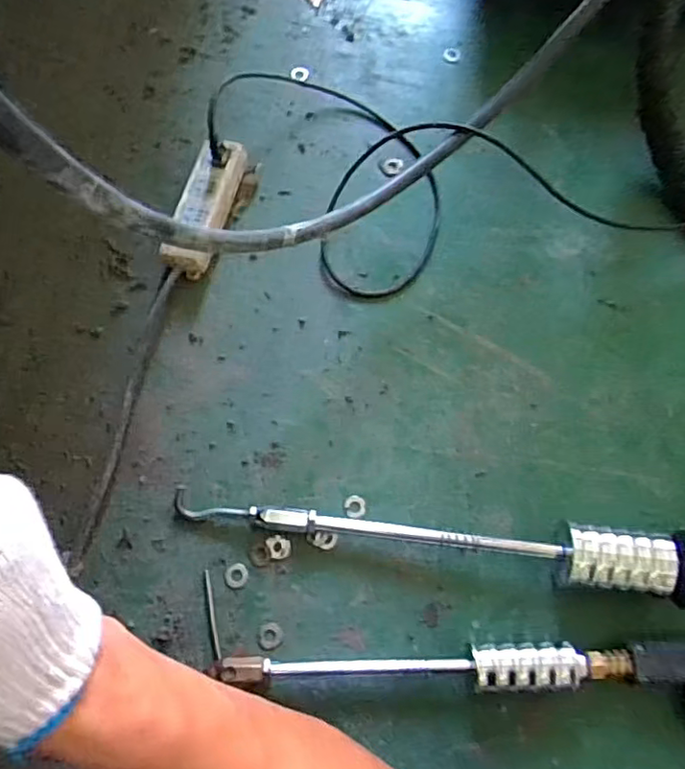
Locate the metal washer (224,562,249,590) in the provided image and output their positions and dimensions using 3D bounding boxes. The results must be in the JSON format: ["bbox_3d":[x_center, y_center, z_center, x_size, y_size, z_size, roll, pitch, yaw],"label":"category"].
[{"bbox_3d":[-0.109,0.198,0.643,0.024,0.004,0.025,-4,73,-3],"label":"metal washer"}]

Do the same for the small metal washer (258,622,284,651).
[{"bbox_3d":[-0.072,0.254,0.626,0.024,0.004,0.025,1,72,-2],"label":"small metal washer"}]

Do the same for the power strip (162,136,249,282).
[{"bbox_3d":[-0.168,-0.216,0.757,0.061,0.038,0.179,14,72,2],"label":"power strip"}]

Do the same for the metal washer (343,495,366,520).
[{"bbox_3d":[0.014,0.132,0.668,0.023,0.005,0.026,-15,74,-7],"label":"metal washer"}]

